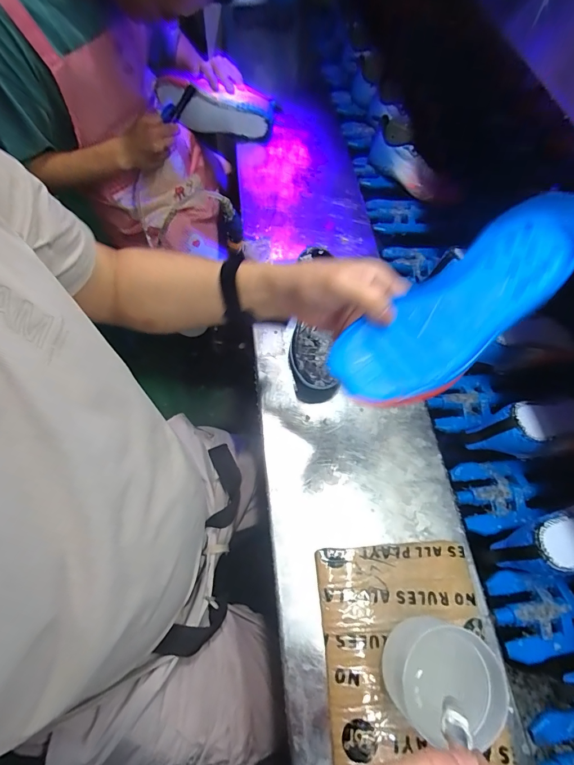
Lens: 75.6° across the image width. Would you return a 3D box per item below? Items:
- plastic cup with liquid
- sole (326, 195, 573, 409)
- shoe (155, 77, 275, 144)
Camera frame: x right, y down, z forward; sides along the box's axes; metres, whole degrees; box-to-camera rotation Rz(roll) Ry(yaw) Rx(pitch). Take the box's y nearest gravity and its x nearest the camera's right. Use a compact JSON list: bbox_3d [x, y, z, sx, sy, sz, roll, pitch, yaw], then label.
[{"bbox_3d":[0.147,0.286,0.353,0.094,0.061,0.092,0,61,0],"label":"plastic cup with liquid"},{"bbox_3d":[0.151,-0.066,0.321,0.244,0.030,0.083,-38,66,2],"label":"sole"},{"bbox_3d":[-0.140,-0.546,0.750,0.221,0.081,0.080,4,60,-14],"label":"shoe"}]

